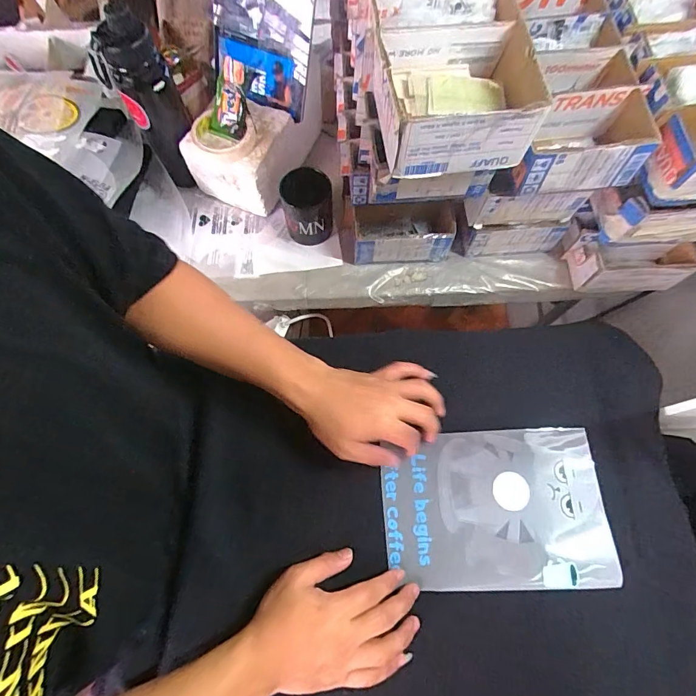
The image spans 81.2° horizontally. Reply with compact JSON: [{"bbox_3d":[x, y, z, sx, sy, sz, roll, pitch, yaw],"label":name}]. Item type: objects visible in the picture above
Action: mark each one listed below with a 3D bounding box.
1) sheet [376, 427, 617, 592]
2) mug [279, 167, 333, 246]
[{"bbox_3d":[0.156,0.171,0.439,0.231,0.006,0.156,-2,70,1],"label":"sheet"},{"bbox_3d":[-0.066,-0.231,0.667,0.080,0.088,0.085,-9,71,-3],"label":"mug"}]

